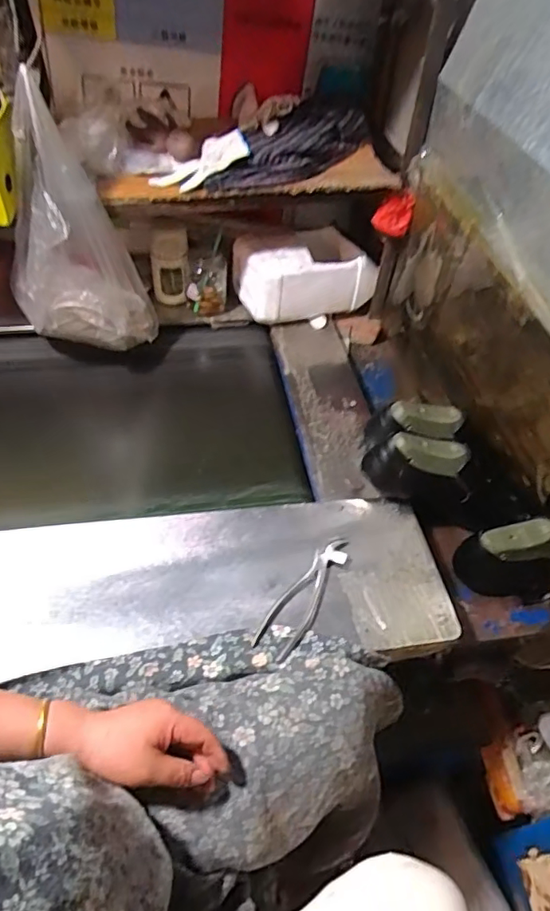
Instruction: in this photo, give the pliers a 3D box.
[{"bbox_3d":[0.039,0.175,0.698,0.050,0.016,0.189,28,53,18],"label":"pliers"}]

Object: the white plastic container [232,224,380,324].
[{"bbox_3d":[0.054,-0.381,1.137,0.269,0.147,0.184,-10,52,-13],"label":"white plastic container"}]

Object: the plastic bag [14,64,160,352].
[{"bbox_3d":[-0.305,-0.318,0.836,0.211,0.354,0.136,-15,53,-16],"label":"plastic bag"}]

